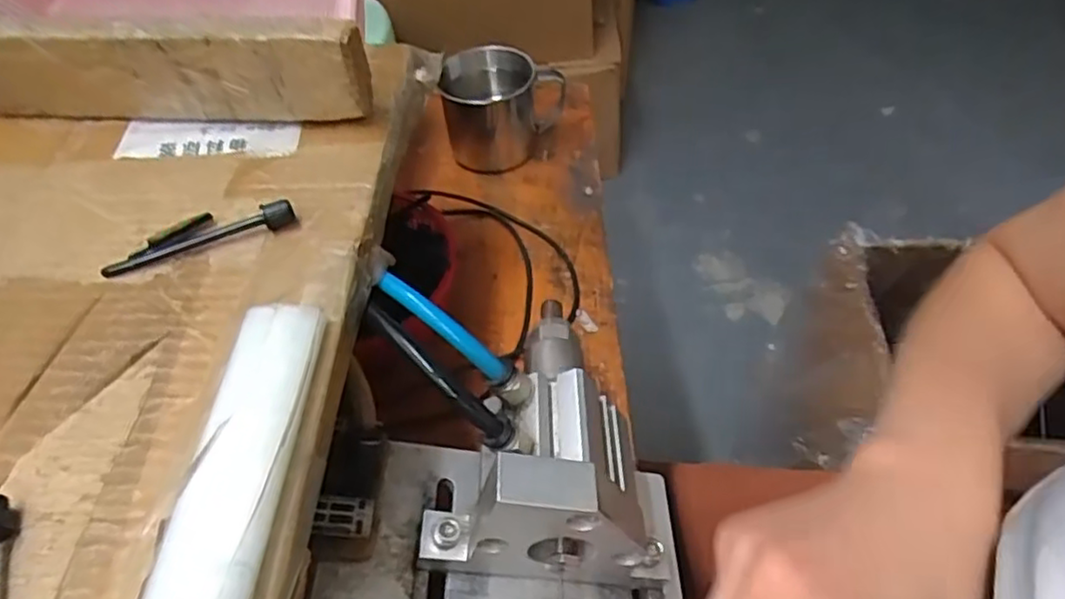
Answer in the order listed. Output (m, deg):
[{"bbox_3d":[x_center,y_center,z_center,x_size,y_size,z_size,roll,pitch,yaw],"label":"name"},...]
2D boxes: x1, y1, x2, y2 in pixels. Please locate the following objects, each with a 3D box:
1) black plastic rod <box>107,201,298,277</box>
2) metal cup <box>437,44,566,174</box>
[{"bbox_3d":[-0.133,-0.029,0.269,0.072,0.012,0.018,-19,50,-9],"label":"black plastic rod"},{"bbox_3d":[-0.025,-0.148,0.517,0.073,0.071,0.088,26,58,27],"label":"metal cup"}]

